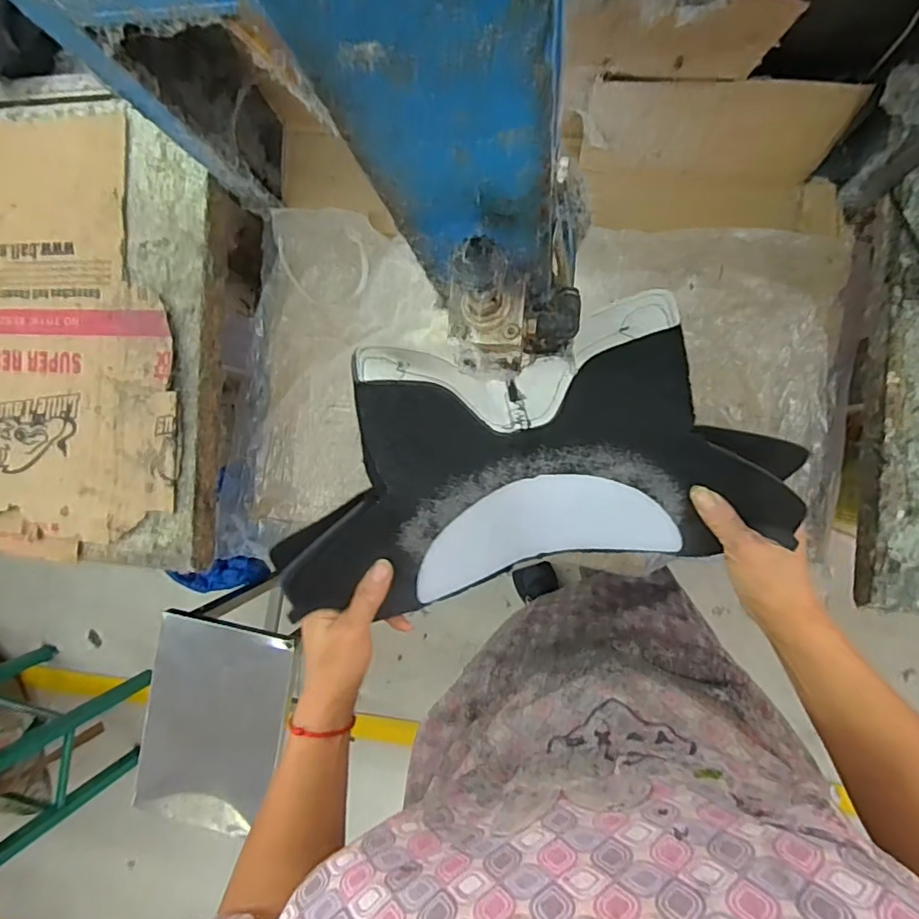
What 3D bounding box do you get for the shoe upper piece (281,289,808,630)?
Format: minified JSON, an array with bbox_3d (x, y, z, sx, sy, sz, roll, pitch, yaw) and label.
[{"bbox_3d":[0.034,0.002,0.394,0.306,0.121,0.190,-10,93,9],"label":"shoe upper piece"}]

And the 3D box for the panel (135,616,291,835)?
[{"bbox_3d":[-0.399,0.426,0.872,0.221,0.035,0.319,9,86,0],"label":"panel"}]

